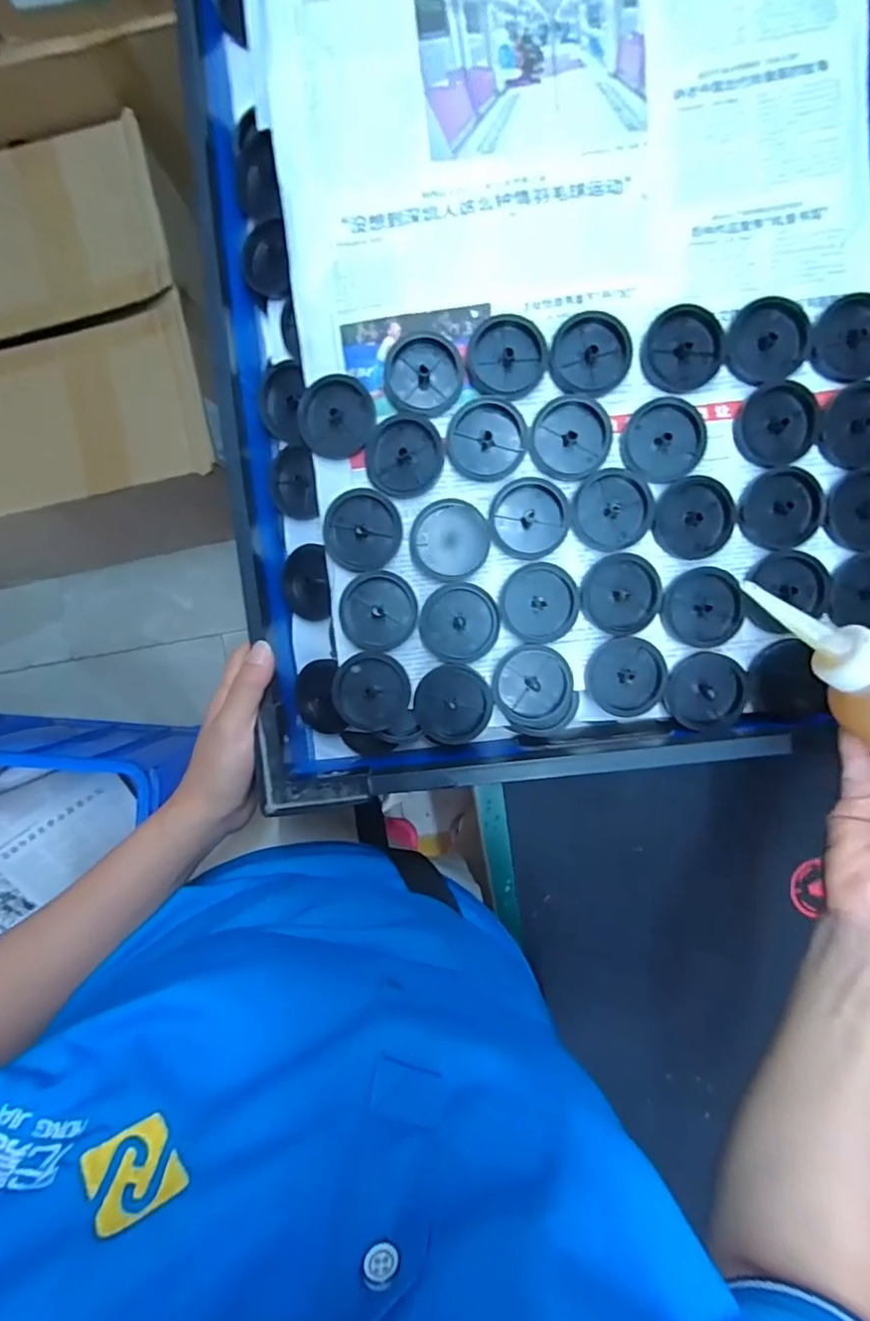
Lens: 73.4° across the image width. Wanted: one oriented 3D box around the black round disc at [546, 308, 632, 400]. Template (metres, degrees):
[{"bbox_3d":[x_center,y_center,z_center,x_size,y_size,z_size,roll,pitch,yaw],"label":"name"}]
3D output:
[{"bbox_3d":[0.102,-0.200,0.381,0.051,0.013,0.046,11,93,0],"label":"black round disc"}]

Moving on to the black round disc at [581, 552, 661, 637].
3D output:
[{"bbox_3d":[0.124,-0.044,0.390,0.051,0.009,0.052,0,93,0],"label":"black round disc"}]

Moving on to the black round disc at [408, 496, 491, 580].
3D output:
[{"bbox_3d":[0.010,-0.083,0.400,0.051,0.004,0.053,0,93,0],"label":"black round disc"}]

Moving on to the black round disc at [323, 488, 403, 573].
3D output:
[{"bbox_3d":[-0.049,-0.088,0.395,0.051,0.007,0.053,0,93,0],"label":"black round disc"}]

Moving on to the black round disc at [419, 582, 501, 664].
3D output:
[{"bbox_3d":[0.017,-0.025,0.397,0.052,0.006,0.053,0,93,0],"label":"black round disc"}]

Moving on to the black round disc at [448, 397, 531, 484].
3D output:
[{"bbox_3d":[0.035,-0.145,0.383,0.048,0.006,0.053,-39,92,2],"label":"black round disc"}]

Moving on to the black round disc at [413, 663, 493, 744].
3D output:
[{"bbox_3d":[0.012,0.031,0.403,0.051,0.008,0.054,0,93,0],"label":"black round disc"}]

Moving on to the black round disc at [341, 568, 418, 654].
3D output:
[{"bbox_3d":[-0.038,-0.033,0.395,0.050,0.006,0.052,0,93,0],"label":"black round disc"}]

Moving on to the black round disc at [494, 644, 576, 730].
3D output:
[{"bbox_3d":[0.065,0.017,0.383,0.049,0.006,0.055,-23,93,2],"label":"black round disc"}]

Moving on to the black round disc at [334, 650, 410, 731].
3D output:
[{"bbox_3d":[-0.044,0.022,0.400,0.050,0.006,0.052,7,93,0],"label":"black round disc"}]

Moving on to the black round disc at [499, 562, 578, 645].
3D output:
[{"bbox_3d":[0.071,-0.039,0.393,0.051,0.004,0.053,0,93,0],"label":"black round disc"}]

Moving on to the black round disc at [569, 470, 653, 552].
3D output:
[{"bbox_3d":[0.117,-0.099,0.384,0.051,0.005,0.052,0,93,0],"label":"black round disc"}]

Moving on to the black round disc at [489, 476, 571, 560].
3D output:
[{"bbox_3d":[0.064,-0.097,0.395,0.051,0.005,0.053,0,93,0],"label":"black round disc"}]

